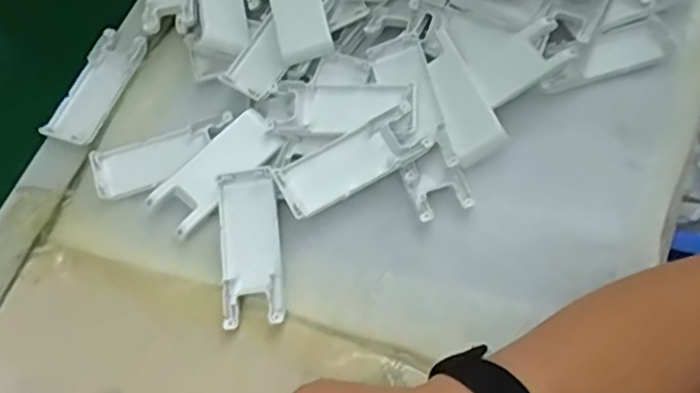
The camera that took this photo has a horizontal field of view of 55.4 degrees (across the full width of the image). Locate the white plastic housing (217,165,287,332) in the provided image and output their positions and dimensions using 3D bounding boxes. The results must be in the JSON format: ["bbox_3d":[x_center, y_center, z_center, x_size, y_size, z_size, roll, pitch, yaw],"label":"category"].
[{"bbox_3d":[-0.067,0.032,0.444,0.041,0.013,0.104,-6,70,-1],"label":"white plastic housing"}]

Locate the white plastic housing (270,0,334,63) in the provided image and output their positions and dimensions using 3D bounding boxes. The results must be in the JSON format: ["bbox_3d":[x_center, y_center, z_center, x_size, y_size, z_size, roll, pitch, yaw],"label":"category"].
[{"bbox_3d":[-0.040,-0.146,0.500,0.038,0.013,0.092,-12,75,-3],"label":"white plastic housing"}]

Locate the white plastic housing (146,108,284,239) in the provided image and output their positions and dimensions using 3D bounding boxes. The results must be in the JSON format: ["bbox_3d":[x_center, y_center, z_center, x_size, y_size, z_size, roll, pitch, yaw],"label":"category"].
[{"bbox_3d":[-0.094,-0.019,0.475,0.044,0.016,0.100,38,70,21],"label":"white plastic housing"}]

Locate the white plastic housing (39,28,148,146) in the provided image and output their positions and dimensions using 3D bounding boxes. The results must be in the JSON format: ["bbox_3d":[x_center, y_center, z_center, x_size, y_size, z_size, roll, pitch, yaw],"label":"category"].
[{"bbox_3d":[-0.198,-0.086,0.525,0.041,0.010,0.102,17,64,12],"label":"white plastic housing"}]

